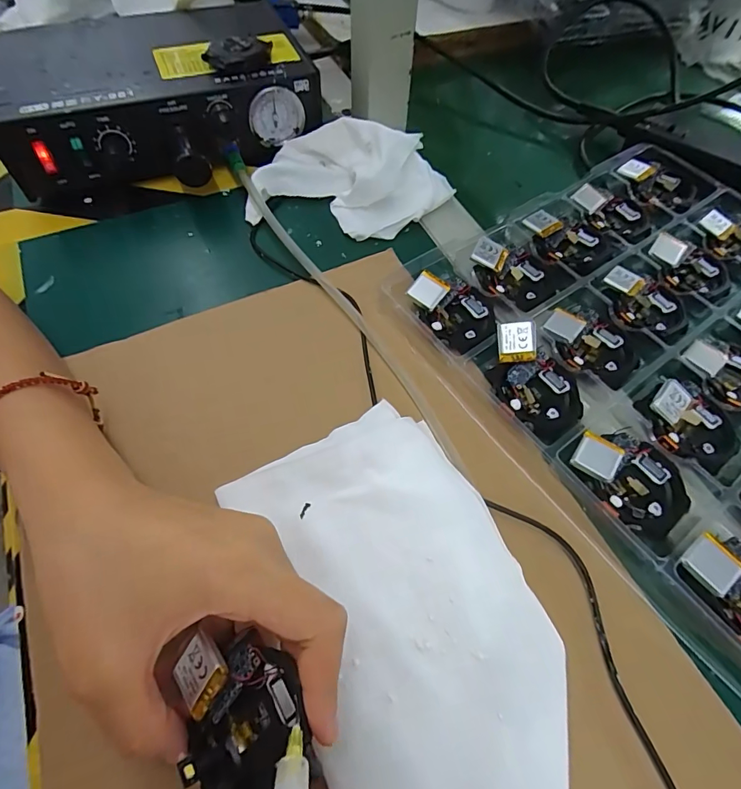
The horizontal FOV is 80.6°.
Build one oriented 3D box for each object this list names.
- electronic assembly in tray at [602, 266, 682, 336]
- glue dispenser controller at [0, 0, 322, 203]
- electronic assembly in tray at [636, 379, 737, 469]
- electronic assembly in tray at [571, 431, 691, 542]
[{"bbox_3d":[0.185,-0.060,0.299,0.053,0.016,0.049,1,60,-1],"label":"electronic assembly in tray"},{"bbox_3d":[-0.166,-0.243,0.352,0.232,0.075,0.172,-16,62,-11],"label":"glue dispenser controller"},{"bbox_3d":[0.183,0.015,0.246,0.058,0.013,0.049,-14,62,-9],"label":"electronic assembly in tray"},{"bbox_3d":[0.139,0.044,0.233,0.050,0.015,0.059,-40,69,-21],"label":"electronic assembly in tray"}]

